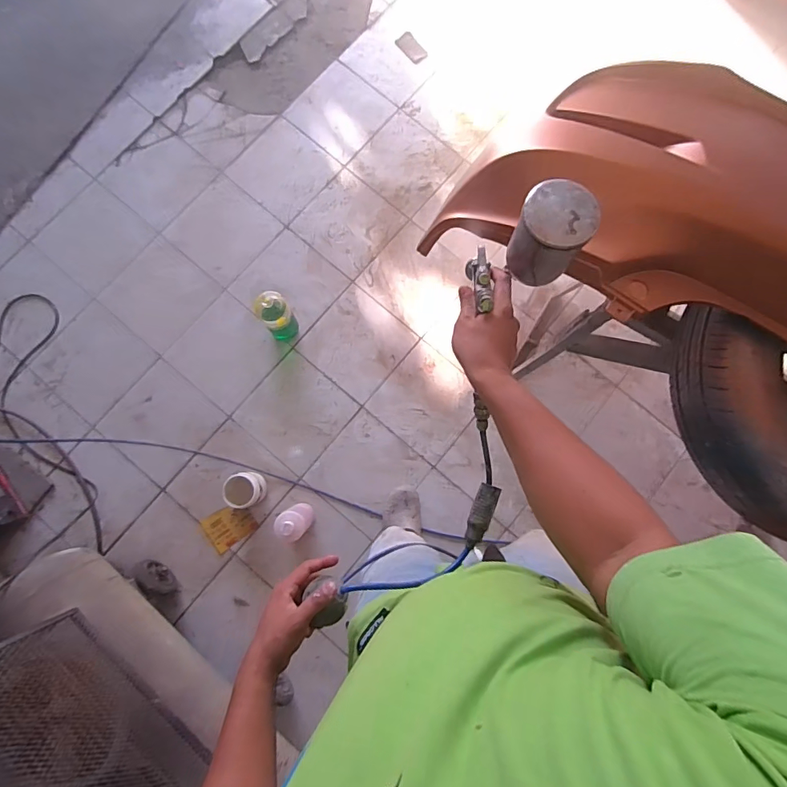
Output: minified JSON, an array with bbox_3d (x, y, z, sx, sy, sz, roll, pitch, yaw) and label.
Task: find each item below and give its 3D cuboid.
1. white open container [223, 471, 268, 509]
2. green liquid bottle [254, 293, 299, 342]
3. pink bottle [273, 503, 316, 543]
[{"bbox_3d":[-0.439,0.288,1.349,0.096,0.144,0.103,2,82,-1],"label":"white open container"},{"bbox_3d":[-0.346,-0.222,1.370,0.090,0.260,0.084,0,82,-2],"label":"green liquid bottle"},{"bbox_3d":[-0.273,0.364,1.288,0.086,0.256,0.081,0,82,-2],"label":"pink bottle"}]

